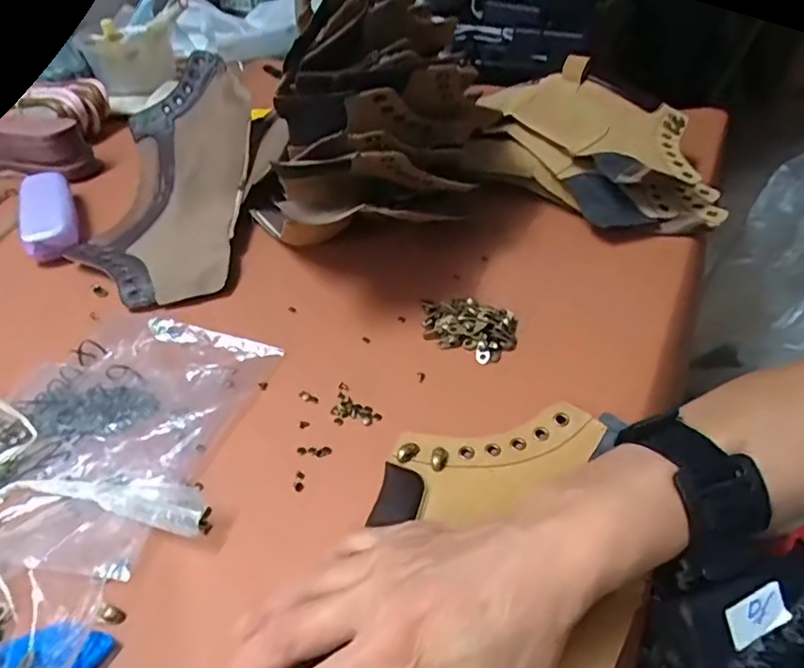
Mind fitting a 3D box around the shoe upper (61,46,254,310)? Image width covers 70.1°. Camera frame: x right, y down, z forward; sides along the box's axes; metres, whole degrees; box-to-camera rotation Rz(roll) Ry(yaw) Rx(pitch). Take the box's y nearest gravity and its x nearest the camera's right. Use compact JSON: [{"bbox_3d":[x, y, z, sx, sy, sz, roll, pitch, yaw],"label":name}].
[{"bbox_3d":[-0.220,-0.149,0.551,0.147,0.050,0.301,-3,61,2],"label":"shoe upper"}]

